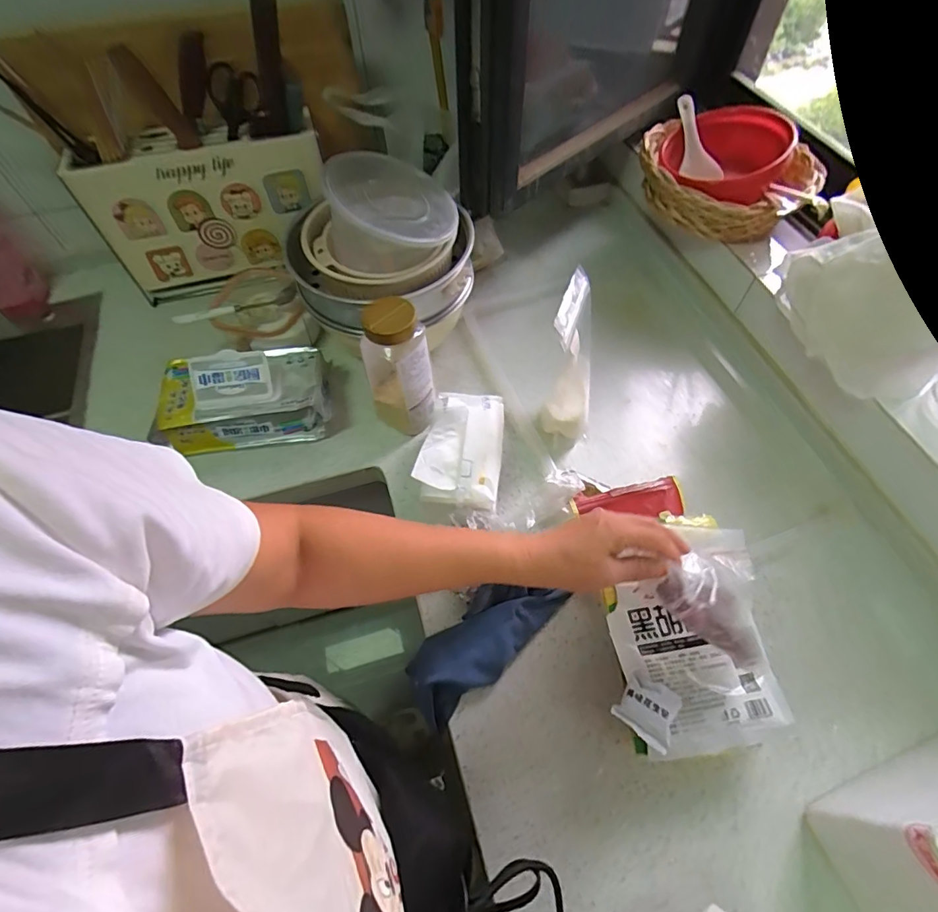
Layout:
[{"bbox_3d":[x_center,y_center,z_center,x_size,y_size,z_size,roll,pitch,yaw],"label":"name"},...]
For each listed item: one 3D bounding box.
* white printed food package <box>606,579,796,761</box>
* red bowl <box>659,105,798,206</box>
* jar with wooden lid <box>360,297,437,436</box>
[{"bbox_3d":[0.224,0.199,0.476,0.141,0.025,0.153,-10,59,-5],"label":"white printed food package"},{"bbox_3d":[0.384,-0.457,0.731,0.170,0.070,0.166,14,60,9],"label":"red bowl"},{"bbox_3d":[-0.093,-0.115,0.644,0.082,0.197,0.084,0,59,1],"label":"jar with wooden lid"}]

